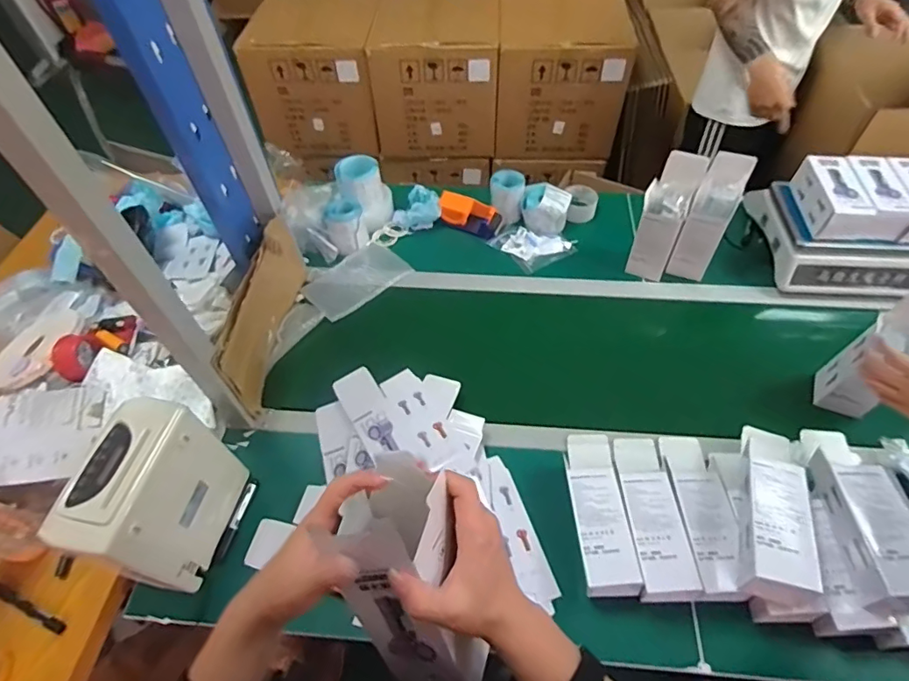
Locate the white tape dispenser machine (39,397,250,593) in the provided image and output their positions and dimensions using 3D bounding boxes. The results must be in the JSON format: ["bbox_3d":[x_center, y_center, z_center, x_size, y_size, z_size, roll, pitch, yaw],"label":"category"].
[{"bbox_3d":[-0.405,0.222,0.708,0.109,0.245,0.186,11,56,9],"label":"white tape dispenser machine"}]

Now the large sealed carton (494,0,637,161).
[{"bbox_3d":[0.341,-0.873,1.665,0.389,0.385,0.343,3,55,4],"label":"large sealed carton"}]

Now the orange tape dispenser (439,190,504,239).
[{"bbox_3d":[0.038,-0.296,1.178,0.150,0.056,0.072,21,58,16],"label":"orange tape dispenser"}]

